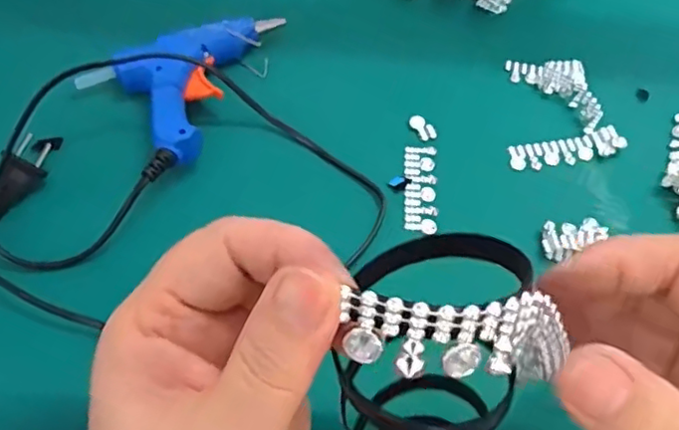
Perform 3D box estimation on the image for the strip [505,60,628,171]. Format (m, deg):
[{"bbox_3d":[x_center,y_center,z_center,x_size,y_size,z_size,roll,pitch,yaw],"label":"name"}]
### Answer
[{"bbox_3d":[0.156,-0.072,0.429,0.074,0.017,0.093,7,59,2],"label":"strip"}]

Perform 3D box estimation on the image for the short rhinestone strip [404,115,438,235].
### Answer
[{"bbox_3d":[0.053,-0.028,0.405,0.020,0.004,0.089,4,59,1],"label":"short rhinestone strip"}]

